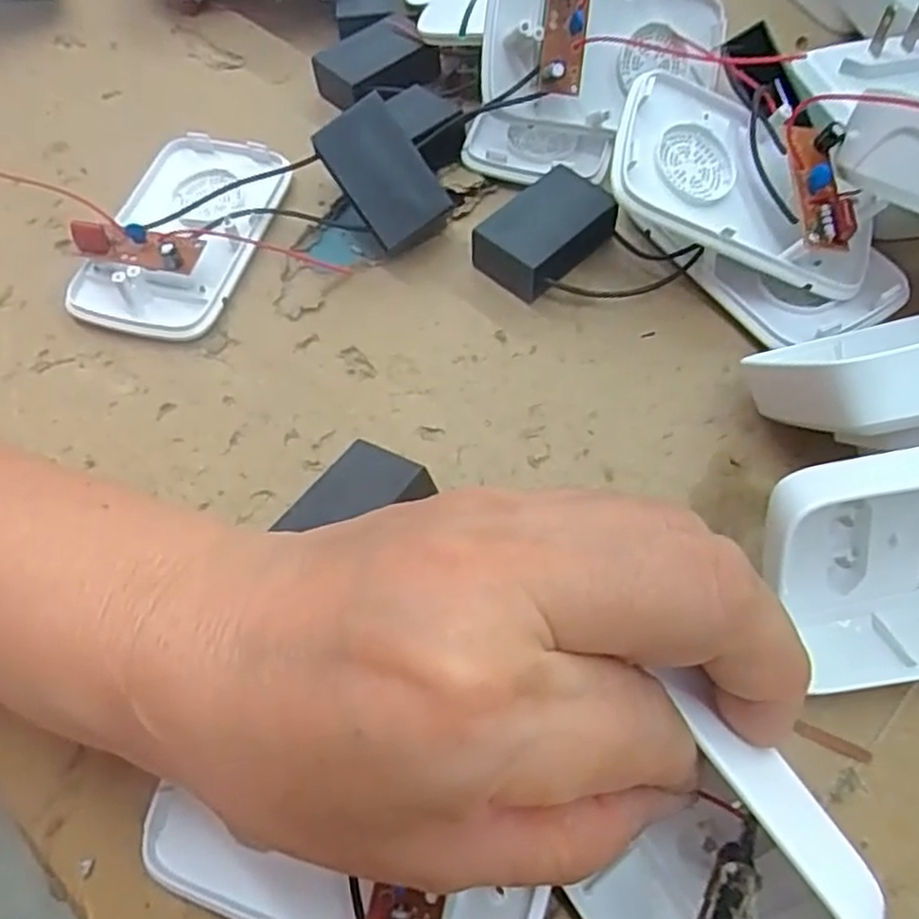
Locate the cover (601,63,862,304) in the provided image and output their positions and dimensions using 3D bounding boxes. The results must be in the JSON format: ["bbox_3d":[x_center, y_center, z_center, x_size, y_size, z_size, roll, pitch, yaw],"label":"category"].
[{"bbox_3d":[0.095,-0.093,0.249,0.092,0.013,0.057,18,71,-10],"label":"cover"}]

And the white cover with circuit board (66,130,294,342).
[{"bbox_3d":[-0.105,-0.090,0.282,0.061,0.024,0.094,8,62,8],"label":"white cover with circuit board"}]

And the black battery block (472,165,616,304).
[{"bbox_3d":[0.030,-0.081,0.271,0.030,0.020,0.048,40,70,21],"label":"black battery block"}]

